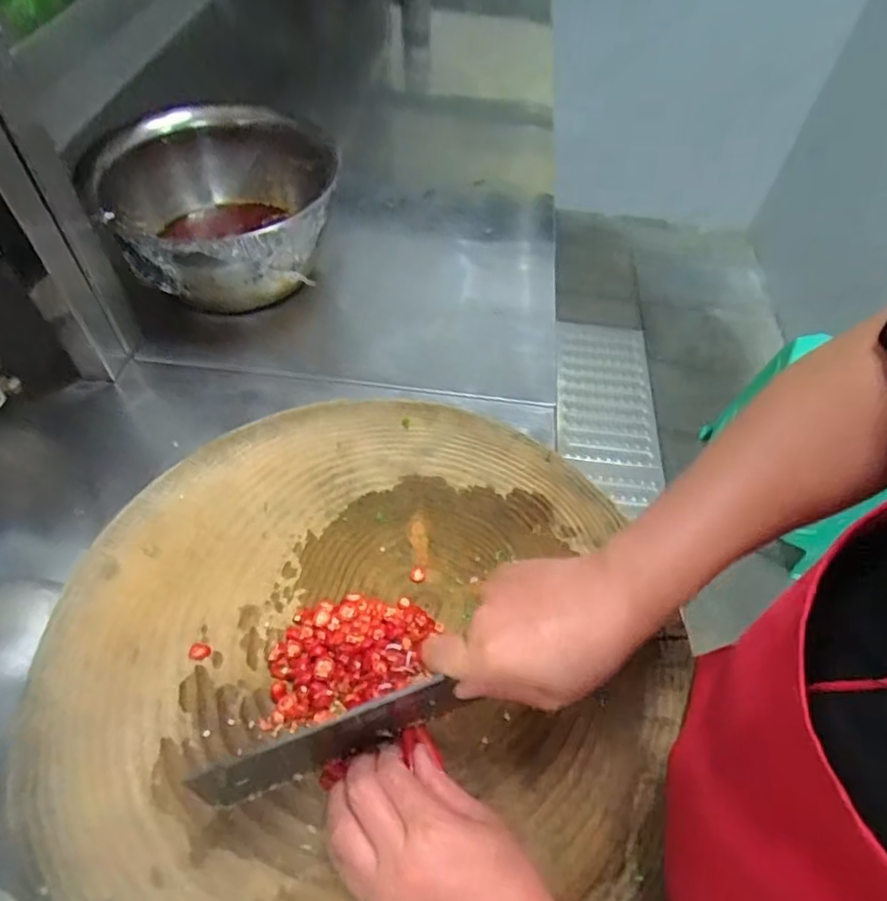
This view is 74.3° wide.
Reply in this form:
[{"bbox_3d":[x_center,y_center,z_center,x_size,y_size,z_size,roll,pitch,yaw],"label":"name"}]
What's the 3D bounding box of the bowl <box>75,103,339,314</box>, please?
[{"bbox_3d":[-0.271,-0.289,0.749,0.257,0.166,0.286,1,54,-2],"label":"bowl"}]

